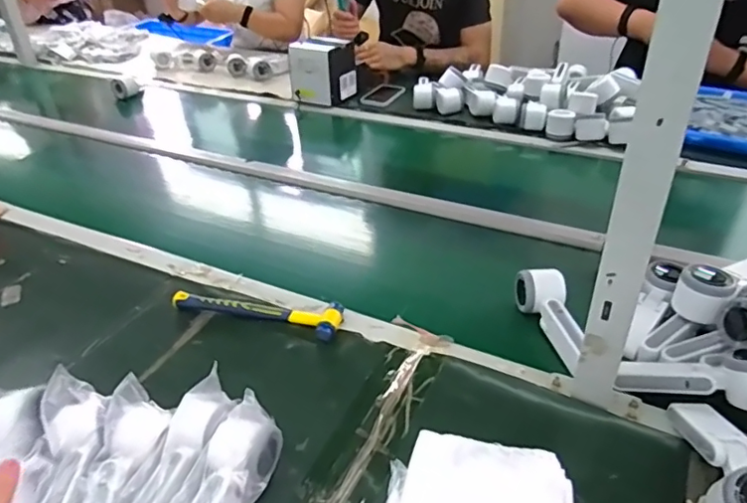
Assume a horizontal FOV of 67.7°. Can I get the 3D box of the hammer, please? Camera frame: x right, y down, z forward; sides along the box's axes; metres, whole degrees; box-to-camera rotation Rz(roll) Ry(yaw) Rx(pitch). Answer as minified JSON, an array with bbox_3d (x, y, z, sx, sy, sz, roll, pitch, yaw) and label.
[{"bbox_3d":[-0.162,0.080,0.773,0.244,0.021,0.058,9,37,16],"label":"hammer"}]

